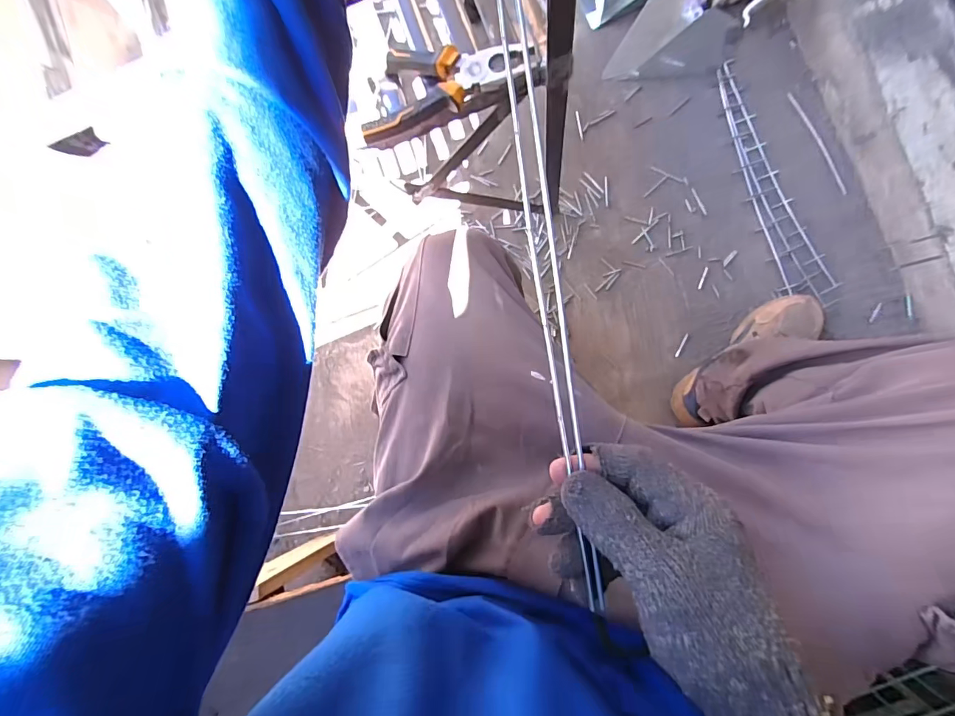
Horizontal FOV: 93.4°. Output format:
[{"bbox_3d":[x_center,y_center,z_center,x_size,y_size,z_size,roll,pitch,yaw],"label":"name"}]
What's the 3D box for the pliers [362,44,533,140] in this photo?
[{"bbox_3d":[-0.033,-0.254,0.409,0.156,0.016,0.067,-12,86,4],"label":"pliers"}]

